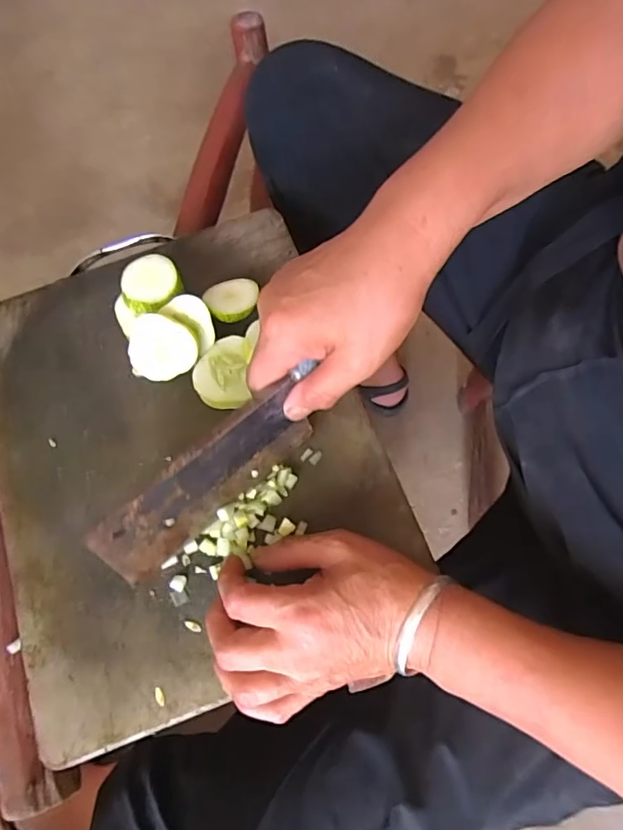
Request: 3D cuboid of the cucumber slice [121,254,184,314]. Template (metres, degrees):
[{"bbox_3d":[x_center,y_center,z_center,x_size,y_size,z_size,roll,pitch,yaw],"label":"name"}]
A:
[{"bbox_3d":[-0.125,-0.100,0.401,0.046,0.014,0.044,-1,69,1],"label":"cucumber slice"}]

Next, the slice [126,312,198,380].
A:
[{"bbox_3d":[-0.113,-0.050,0.390,0.049,0.008,0.048,-2,113,-4],"label":"slice"}]

